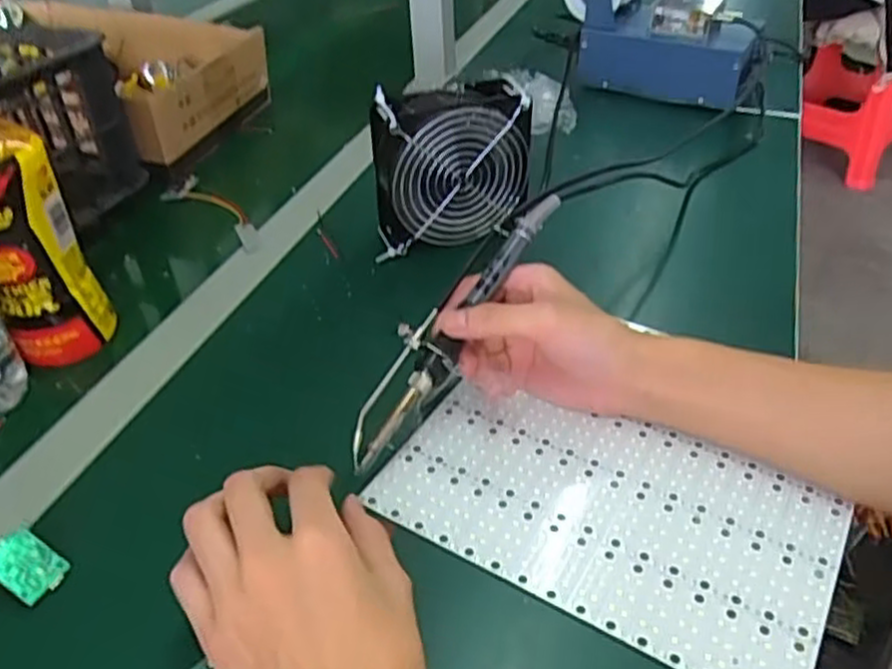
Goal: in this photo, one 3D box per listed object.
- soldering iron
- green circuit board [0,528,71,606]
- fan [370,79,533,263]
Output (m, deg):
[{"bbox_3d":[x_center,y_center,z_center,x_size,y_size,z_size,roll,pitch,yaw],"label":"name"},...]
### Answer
[{"bbox_3d":[0.007,-0.010,0.456,0.047,0.018,0.210,27,70,28],"label":"soldering iron"},{"bbox_3d":[-0.215,0.118,0.385,0.036,0.004,0.026,39,50,0],"label":"green circuit board"},{"bbox_3d":[0.005,-0.128,0.591,0.121,0.121,0.057,-6,40,-7],"label":"fan"}]

